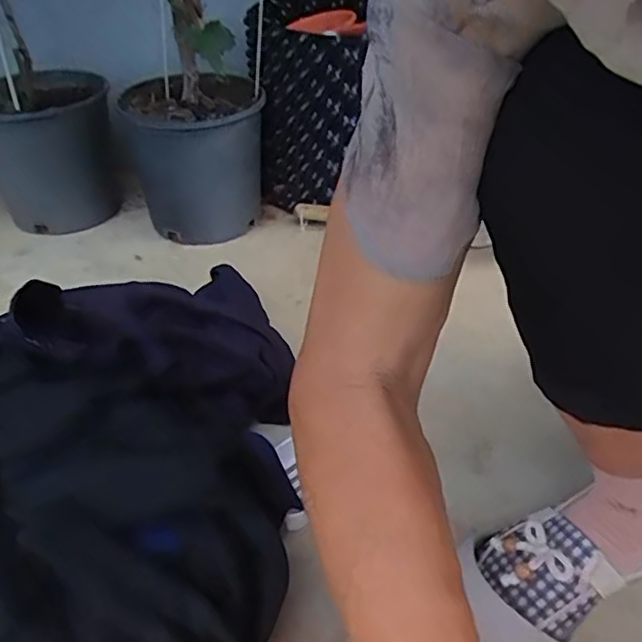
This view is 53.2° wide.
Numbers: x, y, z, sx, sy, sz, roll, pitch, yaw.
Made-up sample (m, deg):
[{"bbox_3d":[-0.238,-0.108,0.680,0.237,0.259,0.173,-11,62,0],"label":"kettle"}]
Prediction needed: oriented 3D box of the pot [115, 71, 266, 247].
[{"bbox_3d":[-0.194,-0.248,1.027,0.208,0.229,0.196,-9,38,-8],"label":"pot"}]

